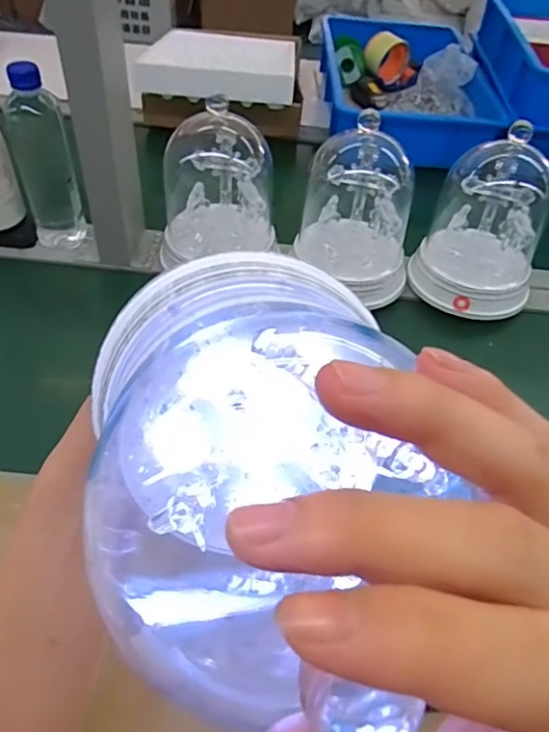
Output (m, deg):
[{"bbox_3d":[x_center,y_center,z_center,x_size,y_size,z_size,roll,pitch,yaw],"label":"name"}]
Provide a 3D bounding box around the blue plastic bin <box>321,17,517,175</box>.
[{"bbox_3d":[0.235,-0.531,1.022,0.287,0.097,0.435,2,50,-2],"label":"blue plastic bin"}]

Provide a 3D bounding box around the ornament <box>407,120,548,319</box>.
[{"bbox_3d":[0.255,-0.161,0.657,0.145,0.173,0.120,26,53,17],"label":"ornament"}]

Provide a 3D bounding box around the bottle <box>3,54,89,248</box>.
[{"bbox_3d":[-0.276,-0.246,0.664,0.061,0.221,0.059,-17,53,-18],"label":"bottle"}]

